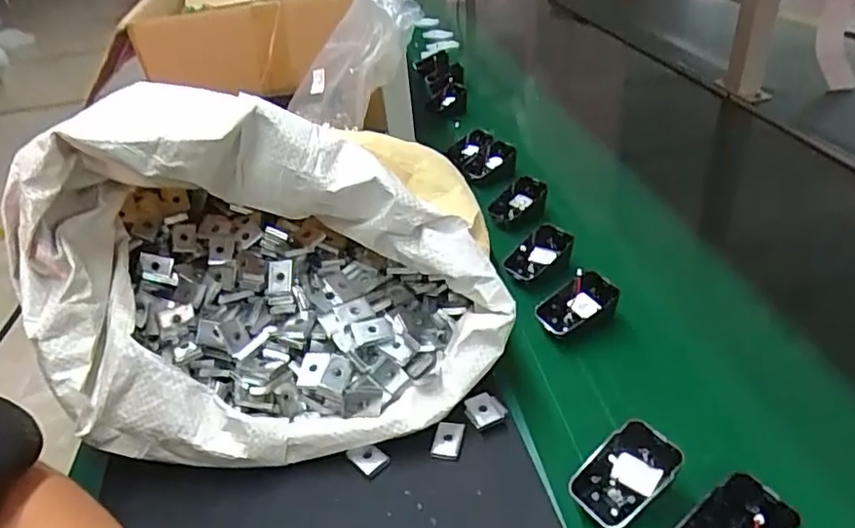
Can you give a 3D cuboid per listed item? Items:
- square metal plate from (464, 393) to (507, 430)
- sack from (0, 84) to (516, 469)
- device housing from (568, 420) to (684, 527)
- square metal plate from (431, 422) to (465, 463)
[{"bbox_3d":[0.044,0.108,0.445,0.028,0.007,0.024,-15,48,-14],"label":"square metal plate"},{"bbox_3d":[-0.110,0.001,0.452,0.329,0.208,0.224,-4,37,4],"label":"sack"},{"bbox_3d":[0.128,0.136,0.386,0.070,0.015,0.042,-39,63,-6],"label":"device housing"},{"bbox_3d":[0.015,0.128,0.430,0.019,0.004,0.028,14,56,5],"label":"square metal plate"}]

